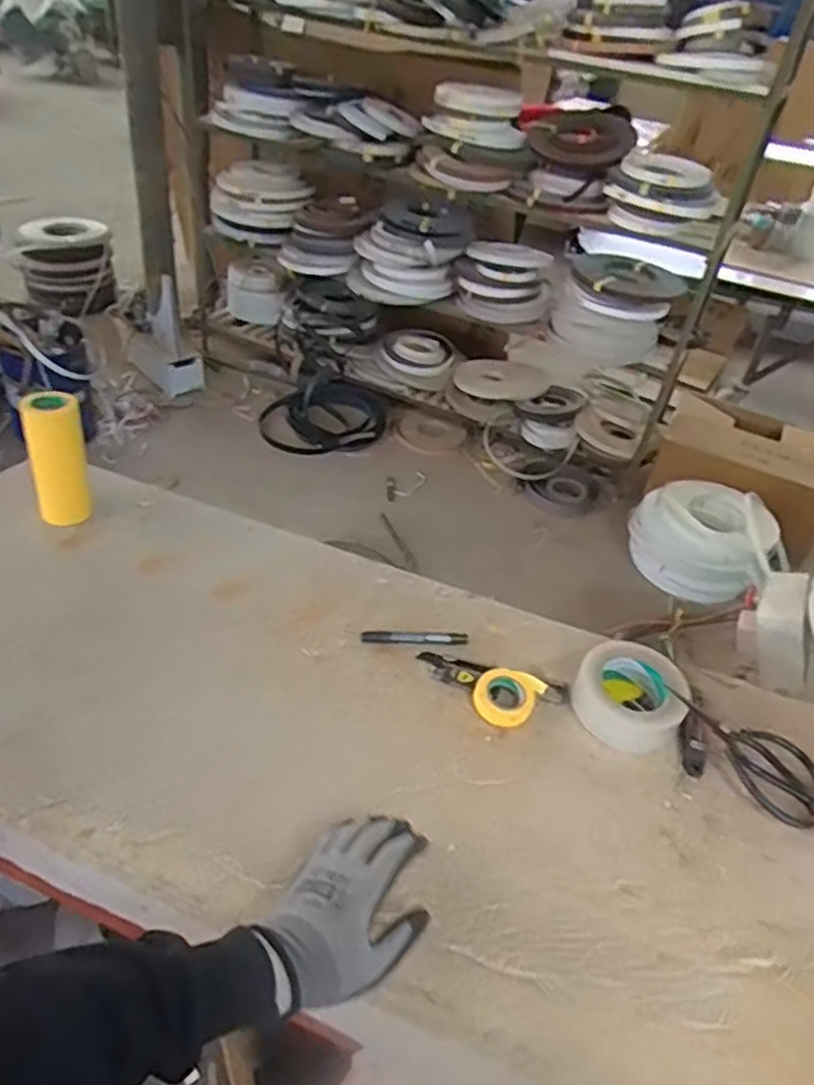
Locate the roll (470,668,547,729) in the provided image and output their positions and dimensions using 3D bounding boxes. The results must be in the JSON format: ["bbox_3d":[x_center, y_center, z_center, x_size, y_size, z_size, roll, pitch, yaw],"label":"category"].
[{"bbox_3d":[0.112,0.175,0.851,0.069,0.026,0.081,23,41,21],"label":"roll"}]

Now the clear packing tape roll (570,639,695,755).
[{"bbox_3d":[0.252,0.171,0.846,0.110,0.059,0.115,4,38,-3],"label":"clear packing tape roll"}]

